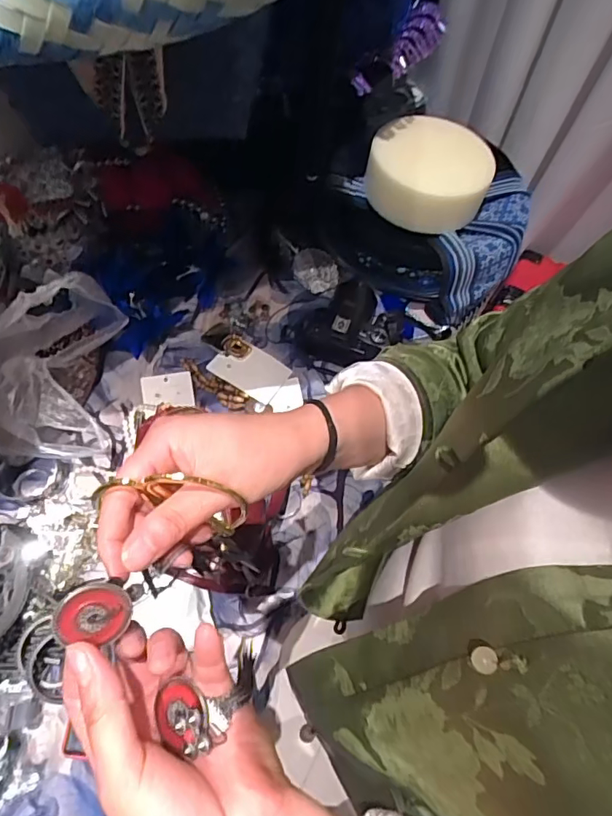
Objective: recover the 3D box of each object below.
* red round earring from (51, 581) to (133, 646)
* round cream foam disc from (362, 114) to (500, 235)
[{"bbox_3d":[-0.096,0.093,0.234,0.031,0.004,0.027,16,92,-26],"label":"red round earring"},{"bbox_3d":[0.170,-0.323,0.711,0.169,0.063,0.143,13,67,3],"label":"round cream foam disc"}]

